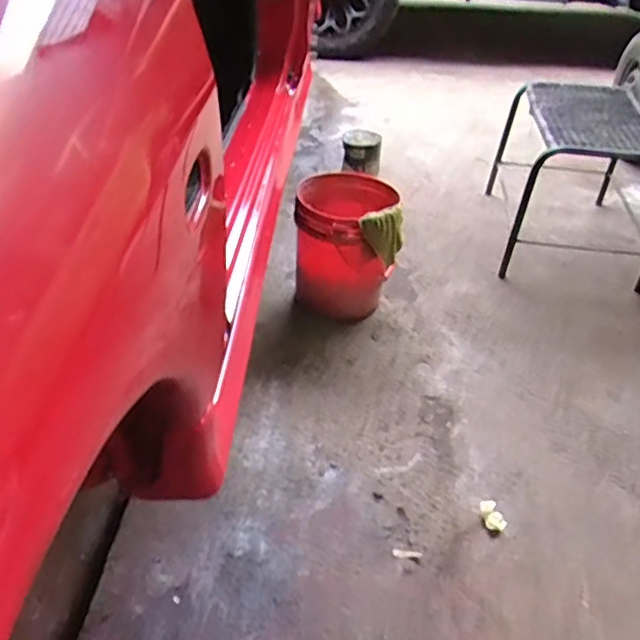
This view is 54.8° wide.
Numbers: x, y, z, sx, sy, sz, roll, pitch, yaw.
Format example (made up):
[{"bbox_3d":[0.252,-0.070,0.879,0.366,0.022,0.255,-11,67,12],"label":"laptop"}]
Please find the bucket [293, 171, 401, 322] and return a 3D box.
[{"bbox_3d":[0.071,-0.208,1.881,0.285,0.397,0.285,1,38,-1],"label":"bucket"}]

